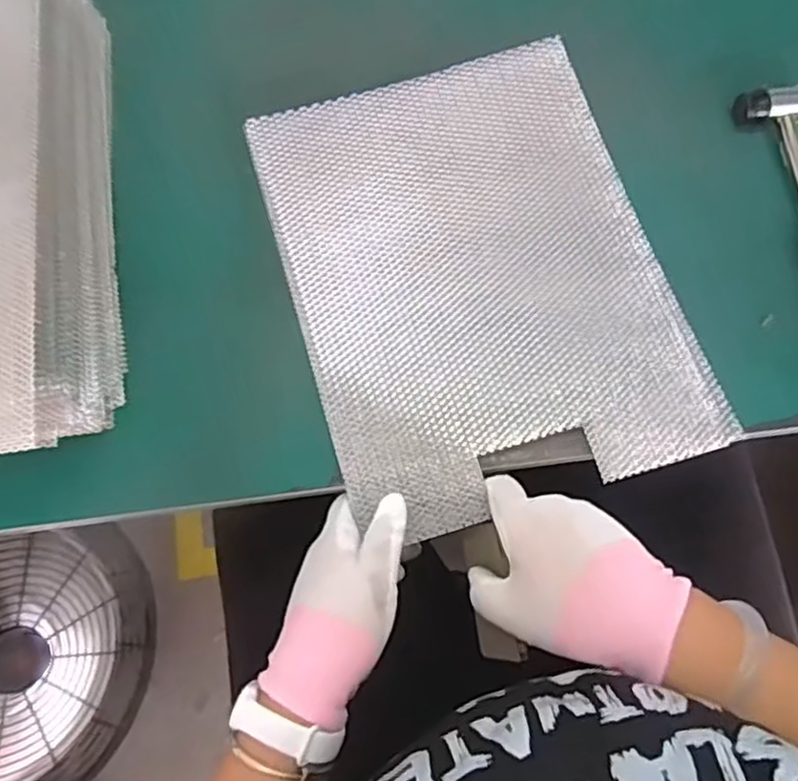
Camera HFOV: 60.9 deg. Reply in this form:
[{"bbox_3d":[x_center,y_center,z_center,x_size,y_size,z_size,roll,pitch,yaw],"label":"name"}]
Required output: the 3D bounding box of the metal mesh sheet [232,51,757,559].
[{"bbox_3d":[0.049,-0.082,0.479,0.244,0.020,0.324,-17,75,-3],"label":"metal mesh sheet"}]

